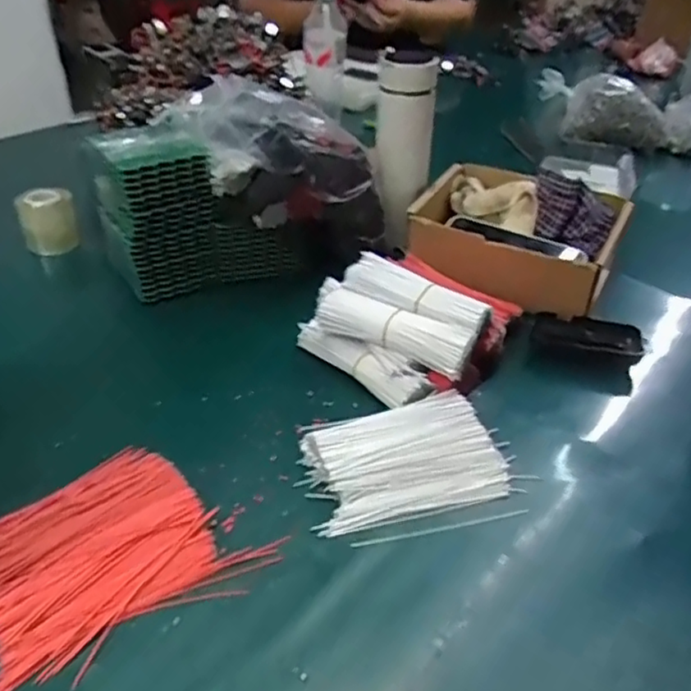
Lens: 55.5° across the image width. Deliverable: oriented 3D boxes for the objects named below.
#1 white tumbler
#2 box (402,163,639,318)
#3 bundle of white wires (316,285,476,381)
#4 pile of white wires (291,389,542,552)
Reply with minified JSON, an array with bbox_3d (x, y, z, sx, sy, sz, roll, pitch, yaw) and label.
[{"bbox_3d":[0.065,-0.214,0.750,0.066,0.210,0.070,4,36,1],"label":"white tumbler"},{"bbox_3d":[0.194,-0.134,0.759,0.226,0.079,0.169,23,40,25],"label":"box"},{"bbox_3d":[0.039,-0.013,0.623,0.168,0.039,0.047,23,40,24],"label":"bundle of white wires"},{"bbox_3d":[0.051,0.095,0.532,0.161,0.025,0.125,-8,38,-16],"label":"pile of white wires"}]

